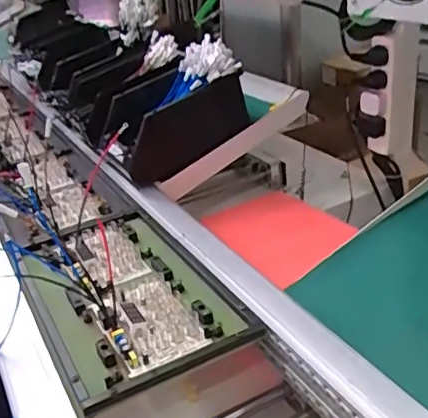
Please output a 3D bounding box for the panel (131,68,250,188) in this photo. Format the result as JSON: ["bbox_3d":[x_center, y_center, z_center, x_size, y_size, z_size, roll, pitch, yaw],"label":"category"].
[{"bbox_3d":[-0.042,-0.131,0.934,0.232,0.108,0.016,-31,24,-21],"label":"panel"}]

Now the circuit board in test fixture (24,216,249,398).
[{"bbox_3d":[-0.114,0.092,0.669,0.166,0.027,0.305,-18,30,-23],"label":"circuit board in test fixture"}]

